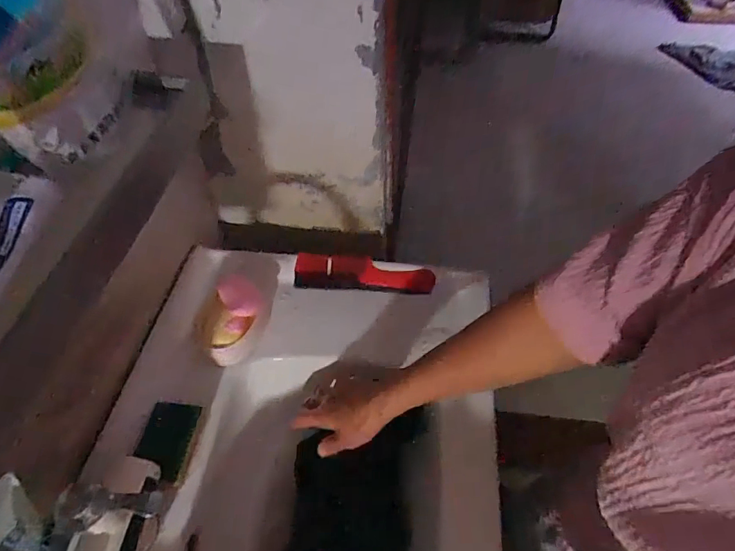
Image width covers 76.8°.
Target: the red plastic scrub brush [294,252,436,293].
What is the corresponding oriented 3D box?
[{"bbox_3d":[-0.006,0.000,0.717,0.210,0.041,0.048,4,52,5],"label":"red plastic scrub brush"}]

